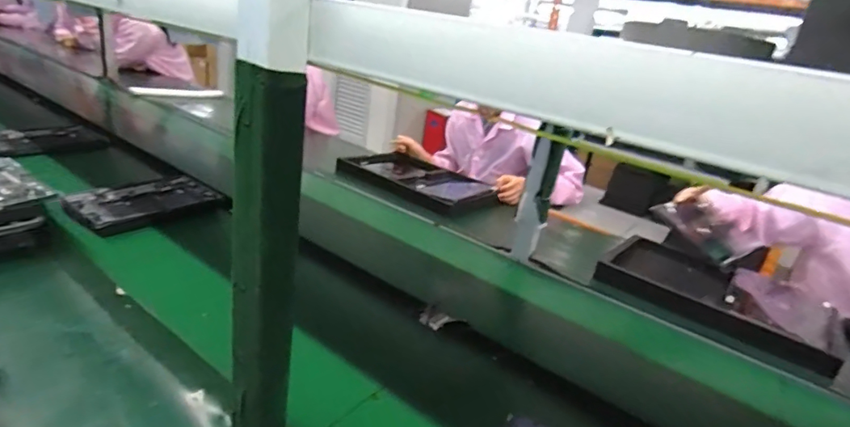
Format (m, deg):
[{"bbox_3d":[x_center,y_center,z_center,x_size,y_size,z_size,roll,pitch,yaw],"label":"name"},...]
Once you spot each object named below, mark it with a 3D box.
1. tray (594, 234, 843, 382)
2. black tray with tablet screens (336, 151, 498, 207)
[{"bbox_3d":[0.611,0.160,1.022,0.423,0.039,0.289,25,26,34],"label":"tray"},{"bbox_3d":[-0.007,-0.110,1.503,0.458,0.047,0.390,22,24,27],"label":"black tray with tablet screens"}]

